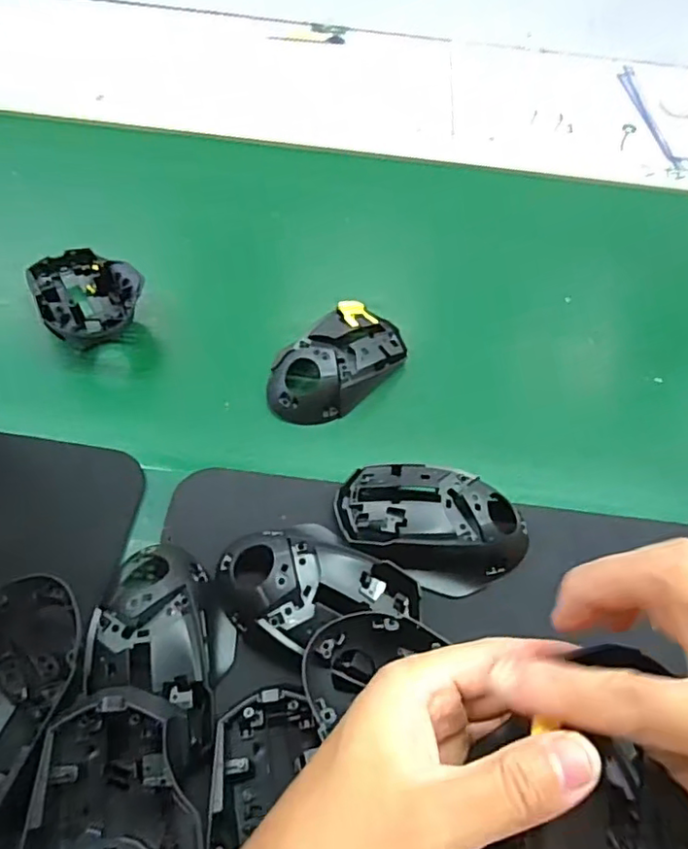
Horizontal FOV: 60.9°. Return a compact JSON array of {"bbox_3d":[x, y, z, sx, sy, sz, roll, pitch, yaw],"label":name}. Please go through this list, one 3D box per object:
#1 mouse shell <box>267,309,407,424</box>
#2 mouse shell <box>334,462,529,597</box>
[{"bbox_3d":[-0.003,-0.047,0.429,0.059,0.032,0.114,37,61,19],"label":"mouse shell"},{"bbox_3d":[0.053,0.059,0.350,0.112,0.032,0.069,10,56,2],"label":"mouse shell"}]

